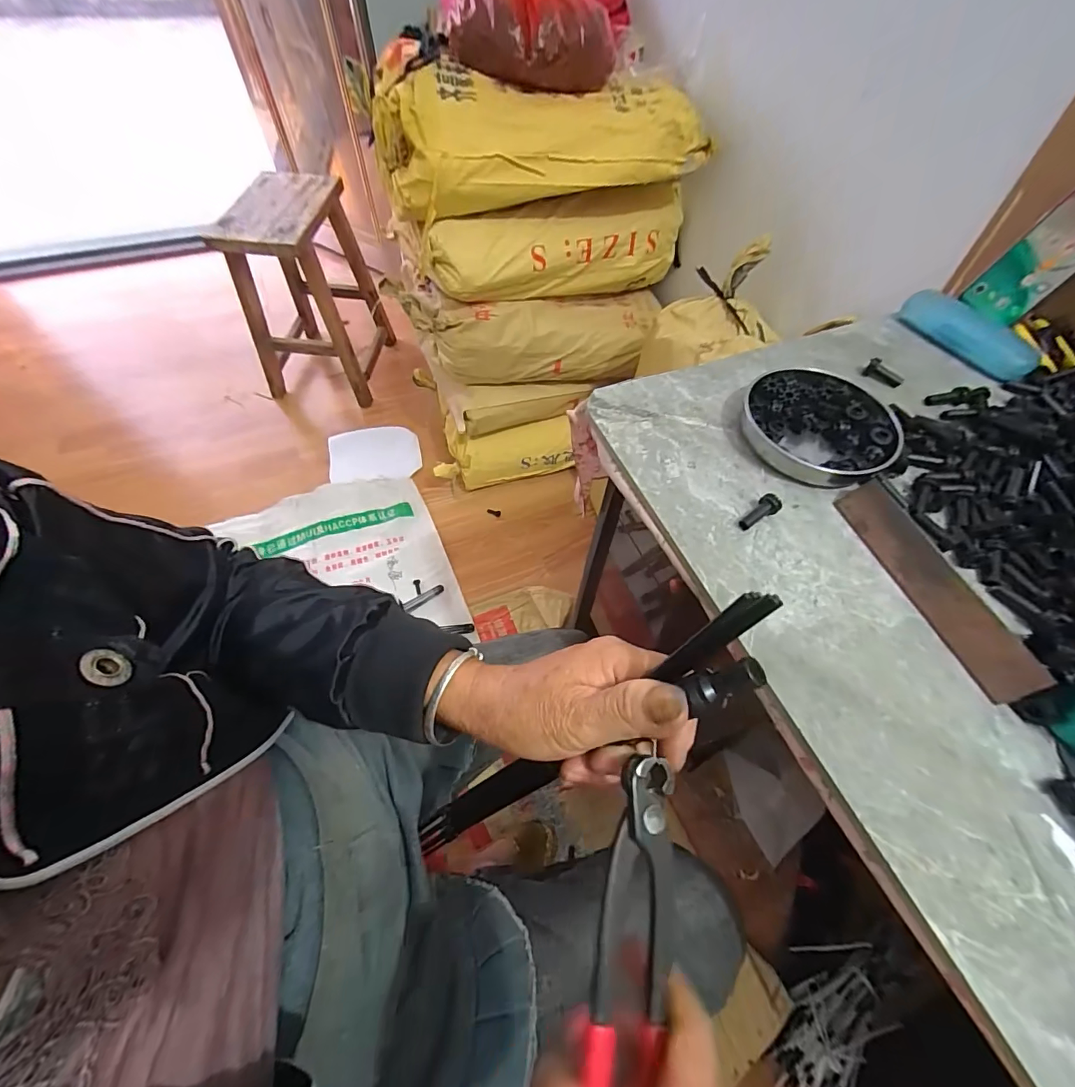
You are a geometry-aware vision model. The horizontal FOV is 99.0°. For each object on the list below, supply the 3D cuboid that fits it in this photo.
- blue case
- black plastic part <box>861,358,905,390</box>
[{"bbox_3d":[0.498,-0.245,0.532,0.060,0.029,0.148,-28,63,-18],"label":"blue case"},{"bbox_3d":[0.379,-0.185,0.501,0.039,0.012,0.017,38,64,20],"label":"black plastic part"}]

